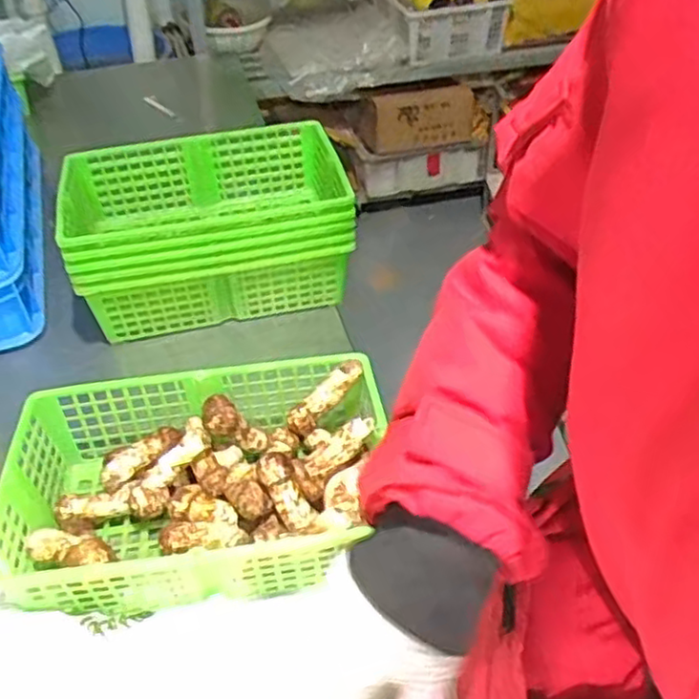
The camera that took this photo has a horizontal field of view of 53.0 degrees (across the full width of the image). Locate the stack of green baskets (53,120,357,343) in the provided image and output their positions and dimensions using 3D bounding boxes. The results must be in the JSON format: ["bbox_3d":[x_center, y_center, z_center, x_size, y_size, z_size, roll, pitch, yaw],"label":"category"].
[{"bbox_3d":[-0.187,-0.161,0.915,0.342,0.152,0.241,-10,44,-9],"label":"stack of green baskets"}]

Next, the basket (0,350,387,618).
[{"bbox_3d":[-0.143,0.128,0.662,0.337,0.110,0.204,-4,43,-3],"label":"basket"}]

